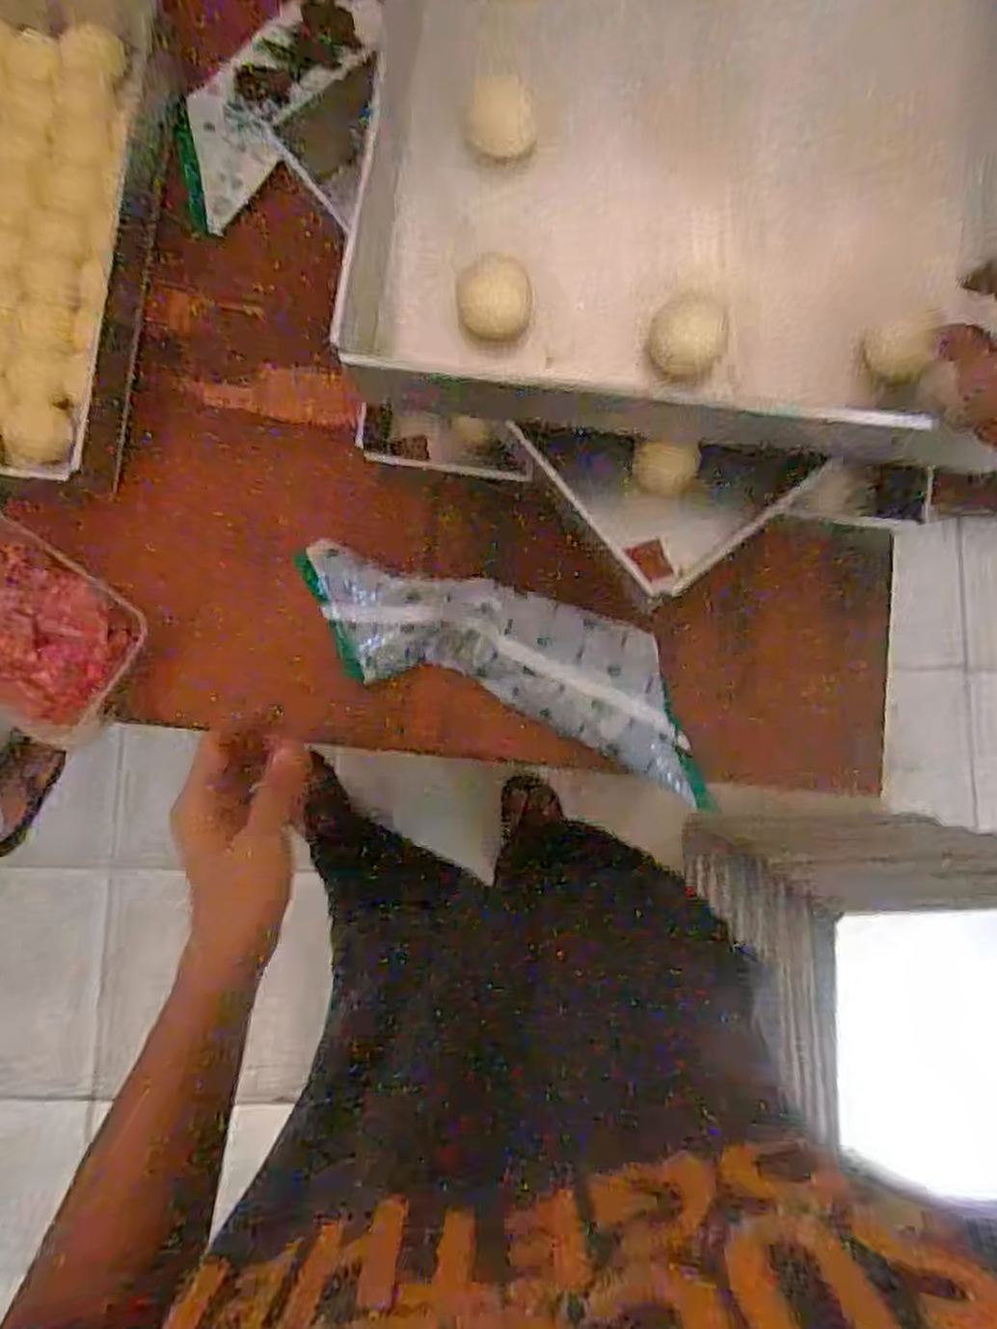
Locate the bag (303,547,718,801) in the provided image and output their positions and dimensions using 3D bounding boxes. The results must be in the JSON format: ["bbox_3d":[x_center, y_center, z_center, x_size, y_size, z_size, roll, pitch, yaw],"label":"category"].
[{"bbox_3d":[0.006,-0.006,0.563,0.339,0.050,0.101,20,83,2],"label":"bag"}]

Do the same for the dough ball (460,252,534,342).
[{"bbox_3d":[-0.002,-0.222,0.459,0.044,0.039,0.046,0,83,0],"label":"dough ball"}]

